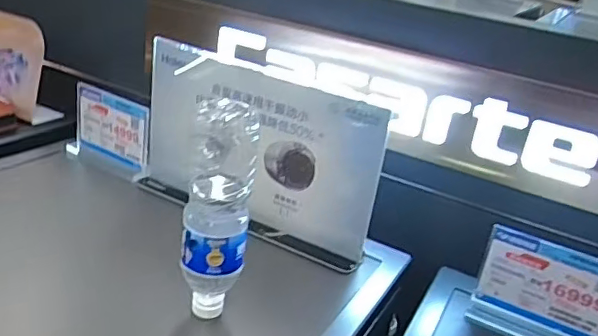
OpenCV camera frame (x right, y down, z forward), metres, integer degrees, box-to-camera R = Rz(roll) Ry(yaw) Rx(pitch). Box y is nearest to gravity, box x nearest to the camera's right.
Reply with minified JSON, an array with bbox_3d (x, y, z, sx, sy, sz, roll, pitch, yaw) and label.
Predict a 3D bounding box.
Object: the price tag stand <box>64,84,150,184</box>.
[{"bbox_3d":[-0.292,-0.054,0.884,0.160,0.117,0.033,22,23,28],"label":"price tag stand"}]

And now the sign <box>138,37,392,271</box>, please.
[{"bbox_3d":[-0.066,-0.024,0.752,0.349,0.220,0.044,19,22,23],"label":"sign"}]

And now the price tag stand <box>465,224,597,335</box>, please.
[{"bbox_3d":[0.273,0.139,0.619,0.150,0.109,0.059,17,22,18],"label":"price tag stand"}]

